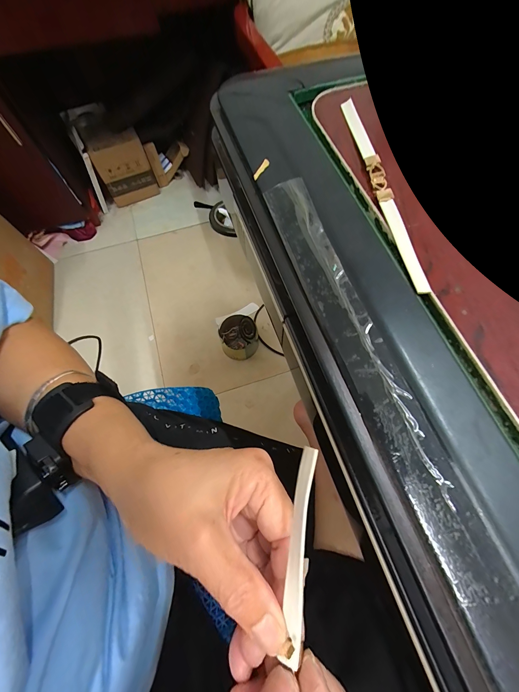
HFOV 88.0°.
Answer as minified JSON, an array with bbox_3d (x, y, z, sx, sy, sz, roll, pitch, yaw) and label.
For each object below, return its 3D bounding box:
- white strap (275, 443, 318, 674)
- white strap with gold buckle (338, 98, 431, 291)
[{"bbox_3d":[0.020,0.100,0.132,0.009,0.006,0.094,7,79,4],"label":"white strap"},{"bbox_3d":[0.099,-0.135,0.222,0.012,0.008,0.212,-8,67,-2],"label":"white strap with gold buckle"}]

